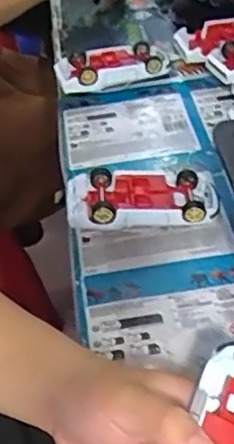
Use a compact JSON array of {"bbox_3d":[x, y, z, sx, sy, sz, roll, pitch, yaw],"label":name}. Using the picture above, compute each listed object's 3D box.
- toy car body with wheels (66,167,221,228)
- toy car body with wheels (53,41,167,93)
[{"bbox_3d":[0.023,-0.018,0.532,0.132,0.038,0.061,-4,43,0],"label":"toy car body with wheels"},{"bbox_3d":[-0.009,-0.180,0.689,0.123,0.032,0.059,-16,45,-12],"label":"toy car body with wheels"}]

